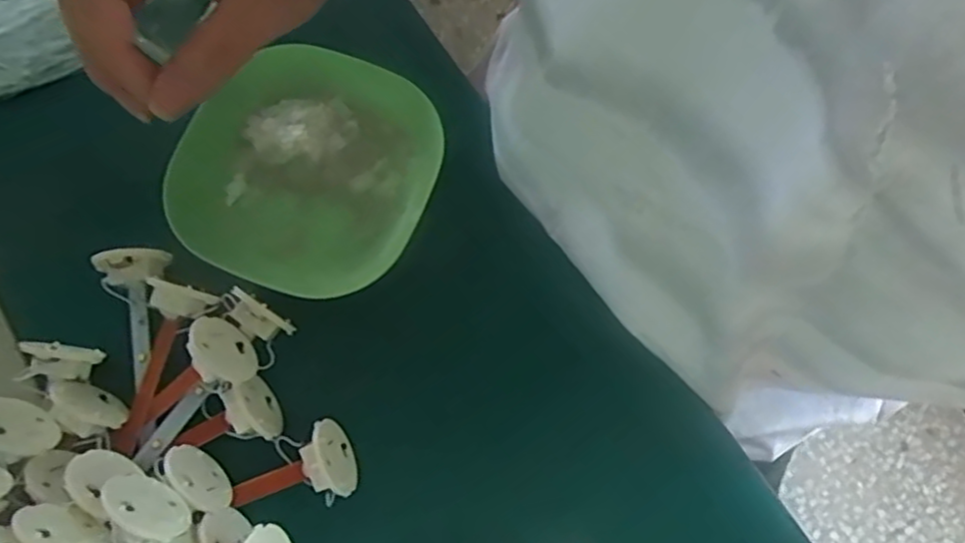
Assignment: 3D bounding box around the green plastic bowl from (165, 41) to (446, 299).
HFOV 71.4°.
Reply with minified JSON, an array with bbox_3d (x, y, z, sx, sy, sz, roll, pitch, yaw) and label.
[{"bbox_3d":[-0.102,-0.057,0.386,0.142,0.038,0.135,23,76,6],"label":"green plastic bowl"}]

